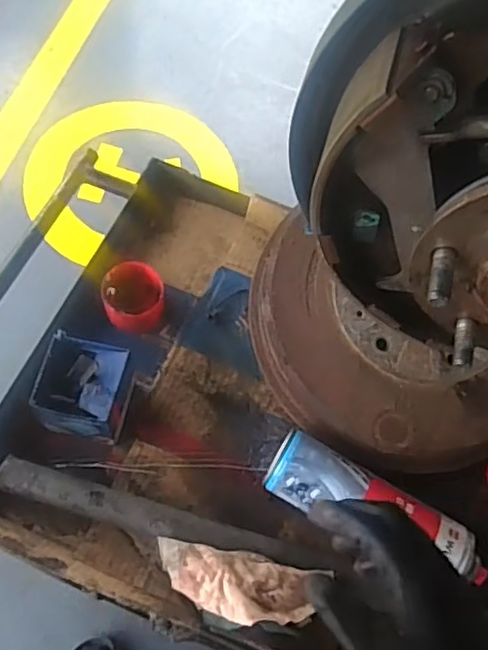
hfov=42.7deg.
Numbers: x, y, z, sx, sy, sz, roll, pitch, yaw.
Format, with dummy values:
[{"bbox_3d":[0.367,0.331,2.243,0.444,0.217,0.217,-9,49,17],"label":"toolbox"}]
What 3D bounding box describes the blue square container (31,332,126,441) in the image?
[{"bbox_3d":[-0.155,0.065,0.609,0.082,0.076,0.083,9,64,-2],"label":"blue square container"}]

